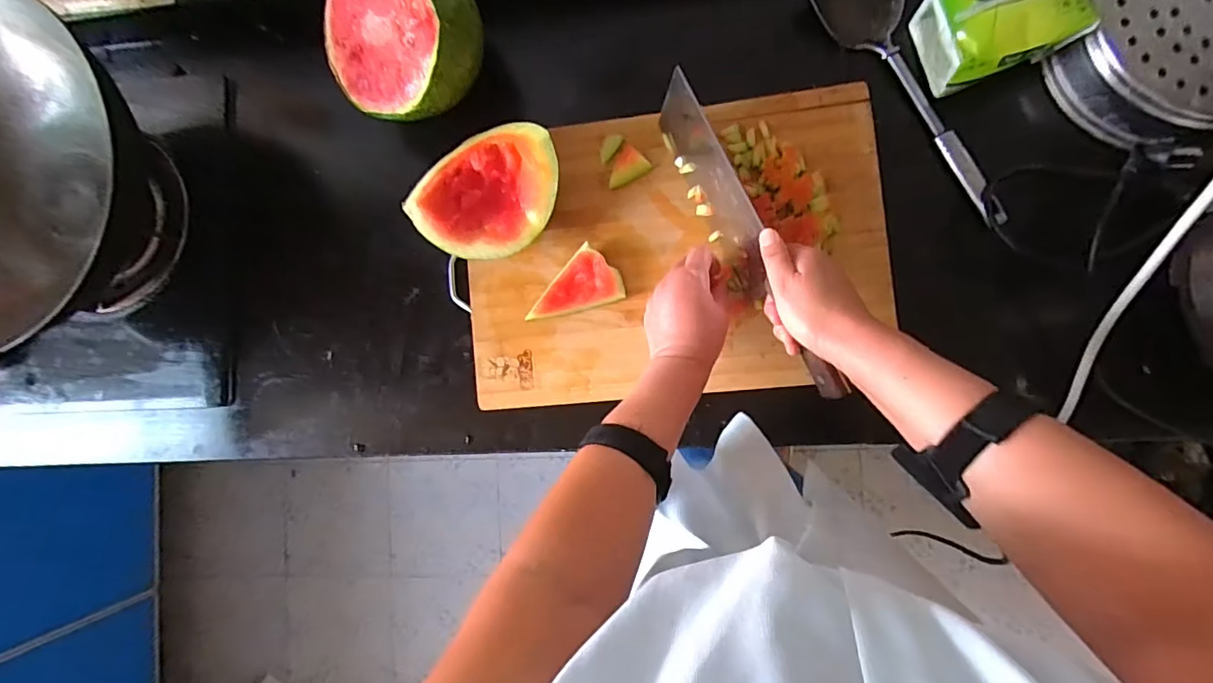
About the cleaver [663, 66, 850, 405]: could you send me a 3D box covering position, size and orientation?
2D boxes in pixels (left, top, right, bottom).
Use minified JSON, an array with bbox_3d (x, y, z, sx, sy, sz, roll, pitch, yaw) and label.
[{"bbox_3d":[0.125,-0.092,0.478,0.031,0.104,0.312,-24,77,4],"label":"cleaver"}]

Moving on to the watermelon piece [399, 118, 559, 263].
[{"bbox_3d":[-0.113,-0.146,0.521,0.117,0.076,0.140,36,91,6],"label":"watermelon piece"}]

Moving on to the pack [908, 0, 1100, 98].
[{"bbox_3d":[0.366,-0.293,0.485,0.112,0.062,0.086,-13,86,5],"label":"pack"}]

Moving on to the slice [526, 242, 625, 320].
[{"bbox_3d":[-0.027,-0.044,0.532,0.061,0.027,0.091,39,92,6],"label":"slice"}]

